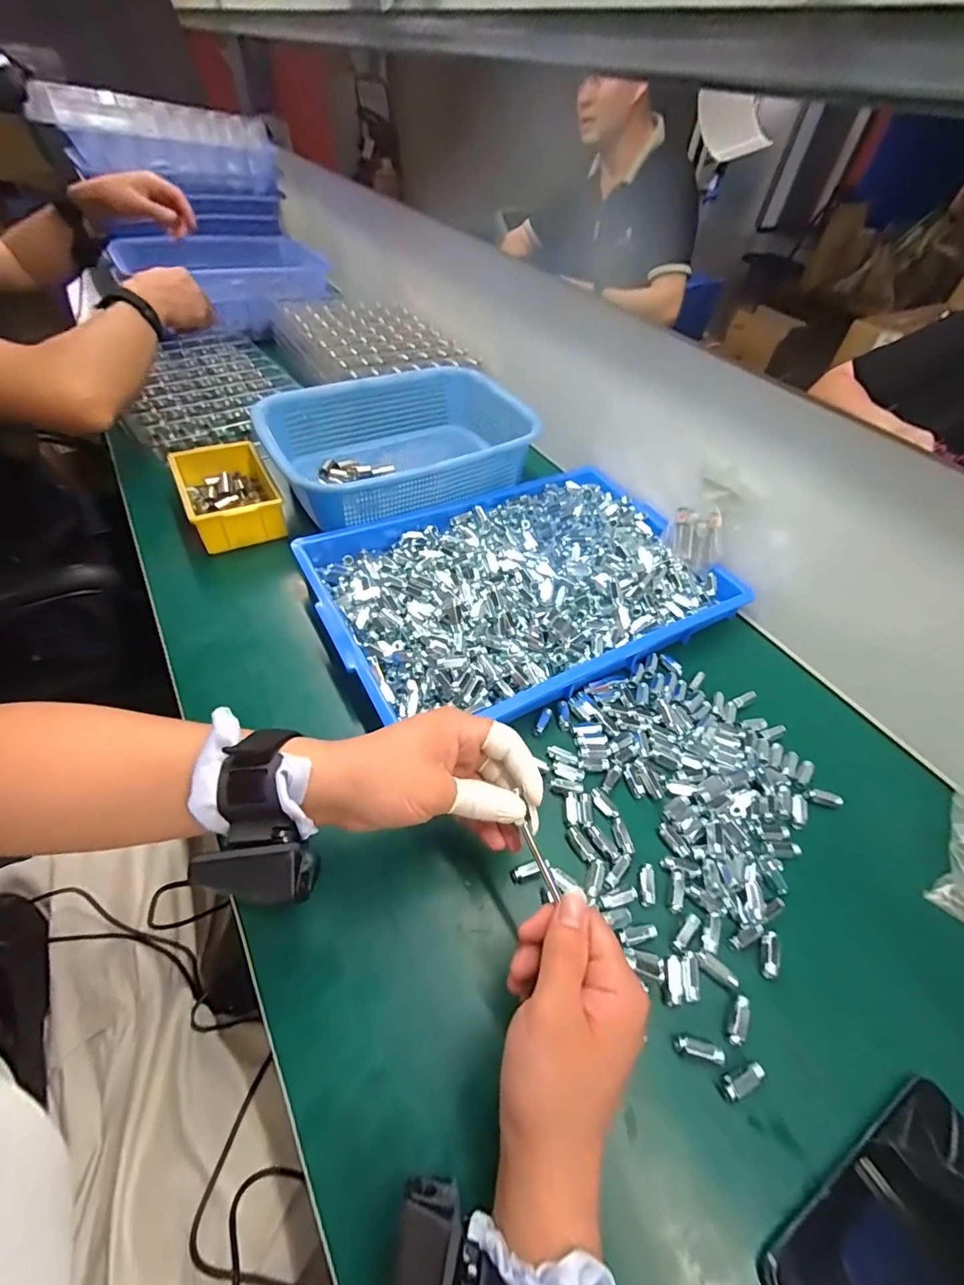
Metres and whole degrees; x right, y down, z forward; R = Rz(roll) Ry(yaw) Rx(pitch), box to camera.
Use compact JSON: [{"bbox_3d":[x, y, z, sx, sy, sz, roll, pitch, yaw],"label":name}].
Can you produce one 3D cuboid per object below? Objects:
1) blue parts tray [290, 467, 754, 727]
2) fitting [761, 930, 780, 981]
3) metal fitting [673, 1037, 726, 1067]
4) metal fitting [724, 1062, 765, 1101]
[{"bbox_3d":[0.041,-0.068,0.525,0.407,0.053,0.283,-21,55,-22],"label":"blue parts tray"},{"bbox_3d":[0.198,0.214,0.331,0.009,0.006,0.028,22,51,12],"label":"fitting"},{"bbox_3d":[0.135,0.250,0.296,0.030,0.010,0.009,14,50,6],"label":"metal fitting"},{"bbox_3d":[0.157,0.261,0.288,0.026,0.008,0.009,-14,53,-17],"label":"metal fitting"}]

